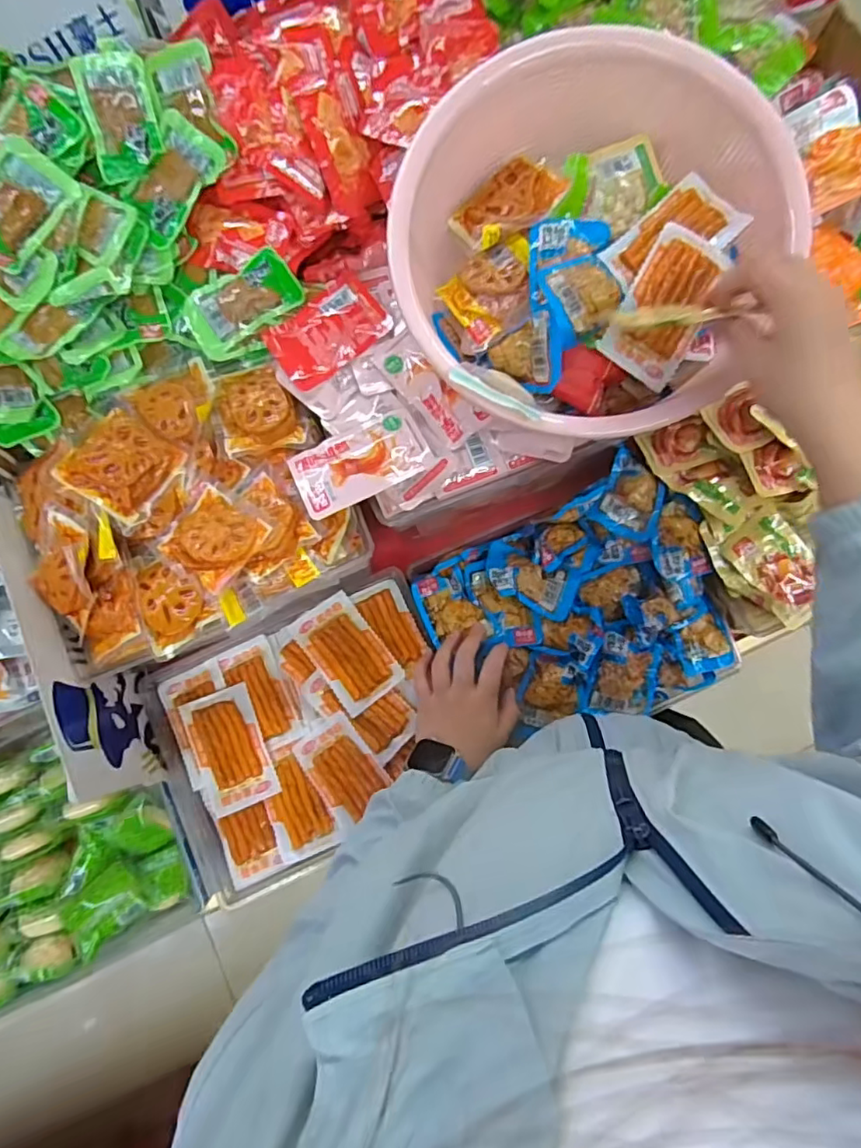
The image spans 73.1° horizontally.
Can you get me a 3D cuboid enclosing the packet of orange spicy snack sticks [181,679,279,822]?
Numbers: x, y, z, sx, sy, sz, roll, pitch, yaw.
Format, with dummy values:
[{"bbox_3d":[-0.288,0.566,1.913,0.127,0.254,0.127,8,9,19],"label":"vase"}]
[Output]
[{"bbox_3d":[-0.209,0.182,0.604,0.071,0.014,0.119,-21,80,-3],"label":"packet of orange spicy snack sticks"}]

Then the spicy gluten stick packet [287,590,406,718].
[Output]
[{"bbox_3d":[-0.089,0.083,0.617,0.071,0.017,0.118,-37,81,-5],"label":"spicy gluten stick packet"}]

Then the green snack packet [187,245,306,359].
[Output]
[{"bbox_3d":[-0.181,-0.263,0.567,0.111,0.027,0.068,-32,81,-5],"label":"green snack packet"}]

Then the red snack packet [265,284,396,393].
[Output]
[{"bbox_3d":[-0.101,-0.238,0.577,0.114,0.012,0.069,-35,81,-5],"label":"red snack packet"}]

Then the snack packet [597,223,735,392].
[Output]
[{"bbox_3d":[0.197,-0.222,0.485,0.068,0.015,0.115,30,100,-3],"label":"snack packet"}]

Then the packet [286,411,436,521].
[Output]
[{"bbox_3d":[-0.067,-0.108,0.557,0.128,0.011,0.069,-26,81,-3],"label":"packet"}]

